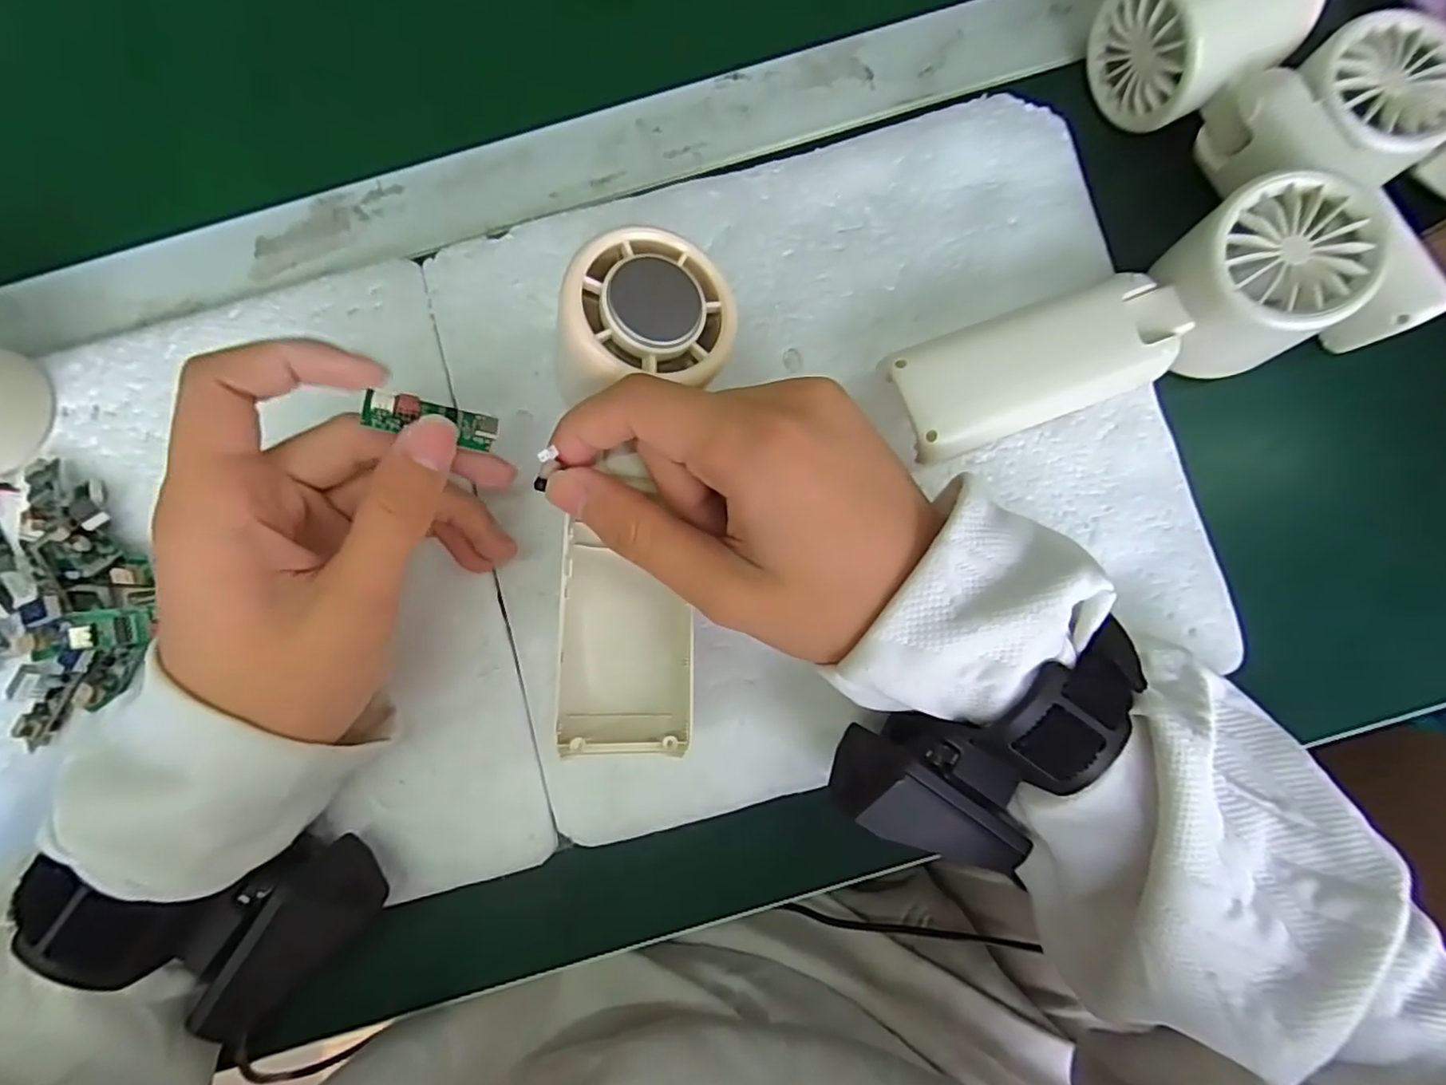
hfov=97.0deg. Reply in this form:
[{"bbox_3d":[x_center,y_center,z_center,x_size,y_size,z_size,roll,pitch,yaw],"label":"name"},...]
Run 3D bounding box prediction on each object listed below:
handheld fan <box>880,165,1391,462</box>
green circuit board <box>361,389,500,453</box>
[{"bbox_3d":[0.137,-0.076,0.231,0.154,0.050,0.049,-18,85,0],"label":"handheld fan"},{"bbox_3d":[-0.094,-0.040,0.208,0.039,0.004,0.012,11,81,-28],"label":"green circuit board"}]

